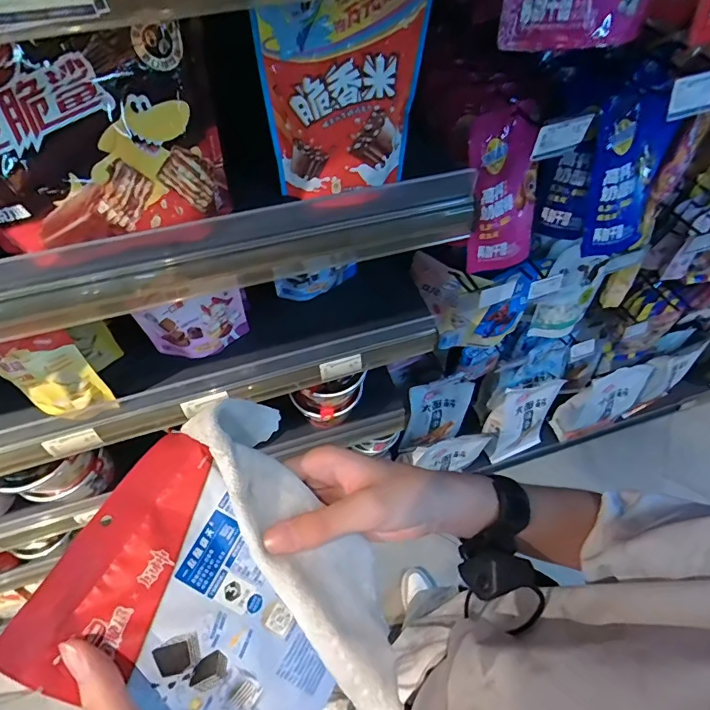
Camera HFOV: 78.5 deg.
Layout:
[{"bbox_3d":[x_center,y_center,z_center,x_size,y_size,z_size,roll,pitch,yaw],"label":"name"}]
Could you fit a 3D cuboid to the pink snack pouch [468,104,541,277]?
[{"bbox_3d":[0.204,-0.213,0.589,0.114,0.216,0.039,-23,38,-15],"label":"pink snack pouch"}]

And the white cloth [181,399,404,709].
[{"bbox_3d":[-0.030,0.124,0.290,0.061,0.087,0.213,-30,75,-19],"label":"white cloth"}]

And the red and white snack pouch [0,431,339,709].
[{"bbox_3d":[-0.080,0.143,0.258,0.166,0.027,0.130,36,52,-9],"label":"red and white snack pouch"}]

